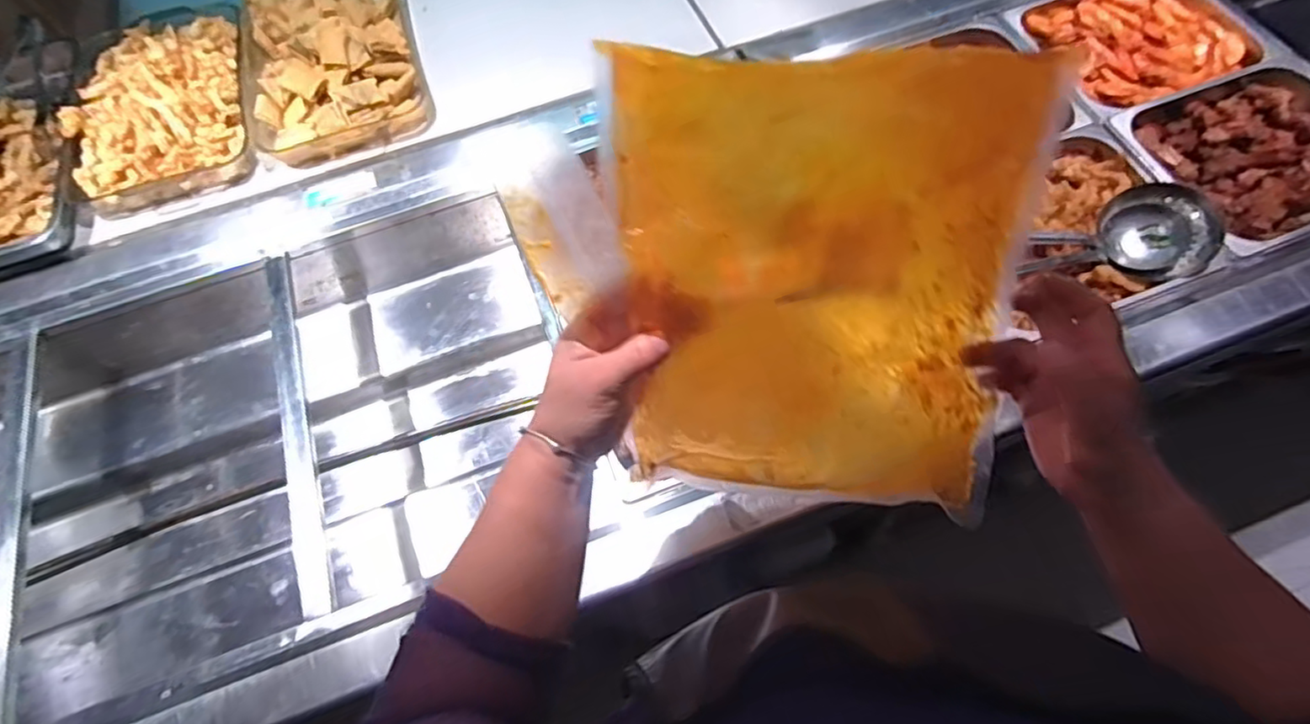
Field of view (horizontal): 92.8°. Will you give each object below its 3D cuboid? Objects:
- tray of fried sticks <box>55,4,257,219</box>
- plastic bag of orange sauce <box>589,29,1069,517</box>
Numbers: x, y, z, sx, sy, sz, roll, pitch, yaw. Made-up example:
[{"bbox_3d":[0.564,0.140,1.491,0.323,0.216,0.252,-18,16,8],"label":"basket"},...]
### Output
[{"bbox_3d":[-0.740,-0.394,0.938,0.247,0.077,0.369,-19,65,-6],"label":"tray of fried sticks"},{"bbox_3d":[0.108,-0.033,0.402,0.258,0.298,0.039,-2,27,-1],"label":"plastic bag of orange sauce"}]

